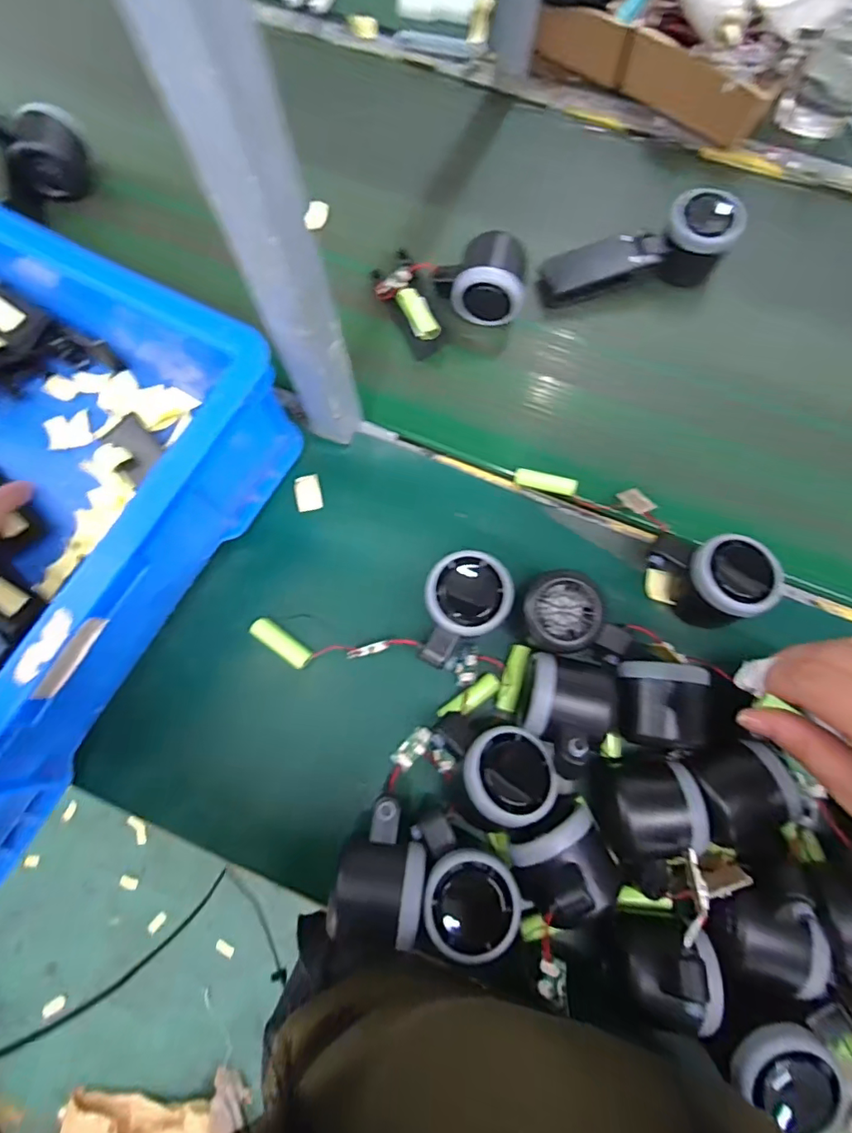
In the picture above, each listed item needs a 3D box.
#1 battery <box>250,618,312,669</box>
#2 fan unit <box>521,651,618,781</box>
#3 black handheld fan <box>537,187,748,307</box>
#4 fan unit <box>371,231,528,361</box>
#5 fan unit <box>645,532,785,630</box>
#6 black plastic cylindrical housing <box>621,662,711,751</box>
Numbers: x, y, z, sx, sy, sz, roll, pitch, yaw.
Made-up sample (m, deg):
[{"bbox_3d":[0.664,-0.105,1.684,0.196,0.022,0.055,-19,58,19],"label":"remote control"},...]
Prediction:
[{"bbox_3d":[-0.109,0.058,0.392,0.049,0.013,0.017,36,79,9],"label":"battery"},{"bbox_3d":[0.094,0.098,0.347,0.059,0.056,0.074,17,77,5],"label":"fan unit"},{"bbox_3d":[0.188,-0.279,0.470,0.167,0.041,0.062,-12,76,11],"label":"black handheld fan"},{"bbox_3d":[0.020,-0.245,0.467,0.133,0.050,0.088,2,76,1],"label":"fan unit"},{"bbox_3d":[0.205,0.009,0.384,0.076,0.056,0.058,9,77,3],"label":"fan unit"},{"bbox_3d":[0.161,0.095,0.366,0.052,0.052,0.056,5,76,2],"label":"black plastic cylindrical housing"}]

